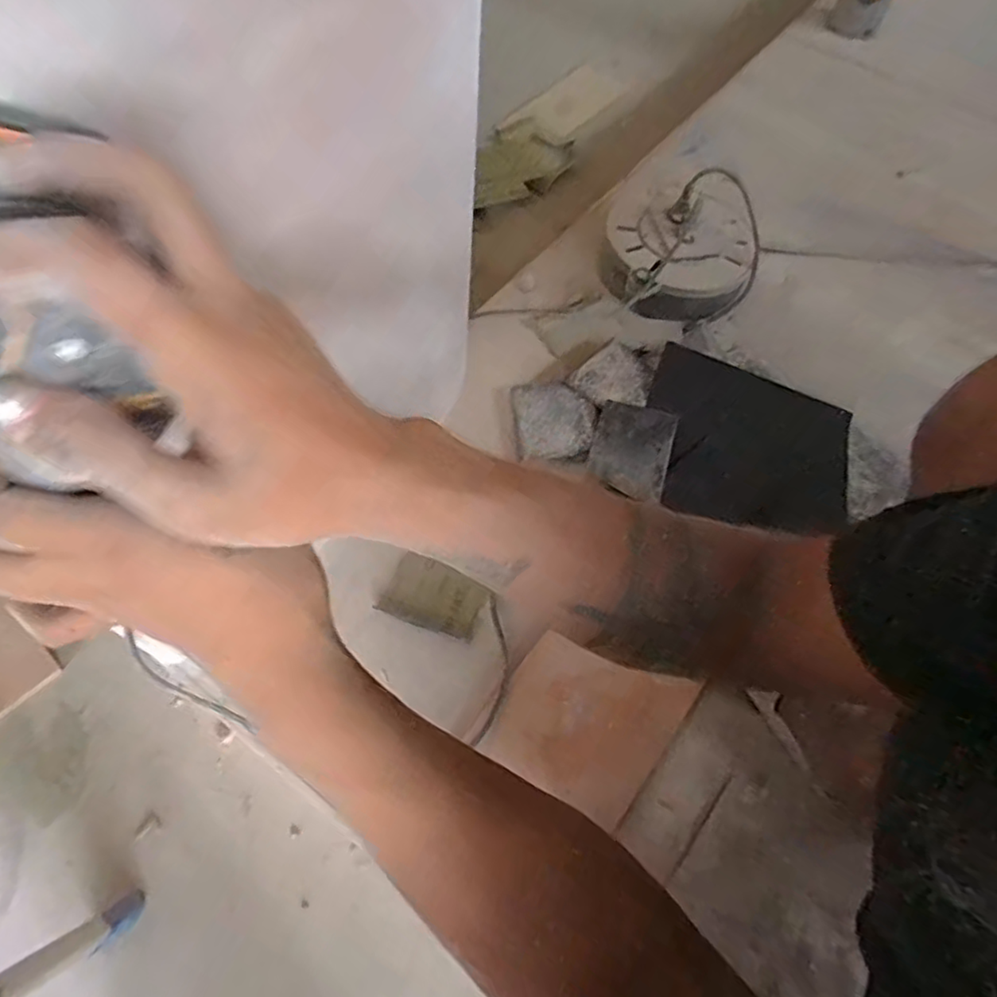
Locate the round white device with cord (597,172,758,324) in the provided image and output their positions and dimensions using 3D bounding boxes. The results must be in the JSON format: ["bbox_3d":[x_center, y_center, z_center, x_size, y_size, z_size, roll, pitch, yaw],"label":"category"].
[{"bbox_3d":[0.281,-0.397,0.942,0.230,0.096,0.272,20,62,7],"label":"round white device with cord"}]

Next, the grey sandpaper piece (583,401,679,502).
[{"bbox_3d":[0.174,-0.070,0.797,0.102,0.008,0.131,21,62,0],"label":"grey sandpaper piece"}]

